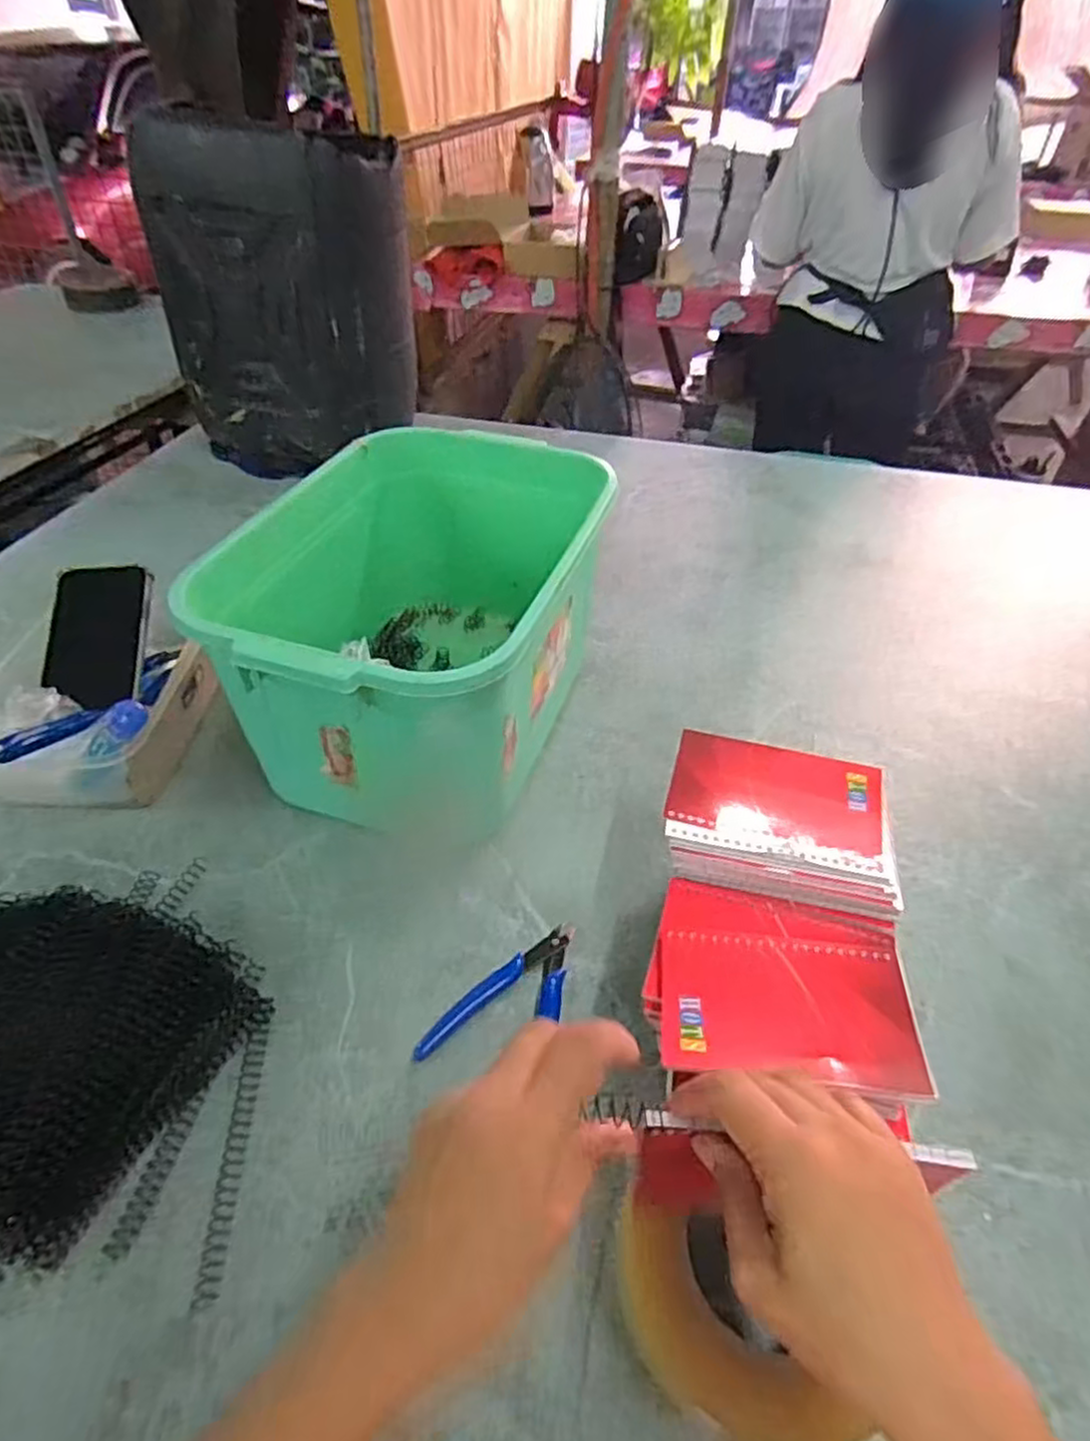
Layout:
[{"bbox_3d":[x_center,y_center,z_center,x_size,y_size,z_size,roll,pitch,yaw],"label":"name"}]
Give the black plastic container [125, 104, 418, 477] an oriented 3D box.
[{"bbox_3d":[-0.330,-0.542,0.957,0.263,0.383,0.196,20,47,19],"label":"black plastic container"}]

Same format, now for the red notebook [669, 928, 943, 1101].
[{"bbox_3d":[0.128,0.150,0.383,0.130,0.006,0.078,4,43,5],"label":"red notebook"}]

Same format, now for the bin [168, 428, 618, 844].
[{"bbox_3d":[-0.090,-0.077,0.605,0.240,0.189,0.357,14,45,13],"label":"bin"}]

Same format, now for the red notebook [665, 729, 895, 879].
[{"bbox_3d":[0.148,0.048,0.461,0.131,0.006,0.090,11,45,10],"label":"red notebook"}]

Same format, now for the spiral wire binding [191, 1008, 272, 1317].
[{"bbox_3d":[-0.171,0.234,0.401,0.014,0.010,0.138,-2,44,-3],"label":"spiral wire binding"}]

